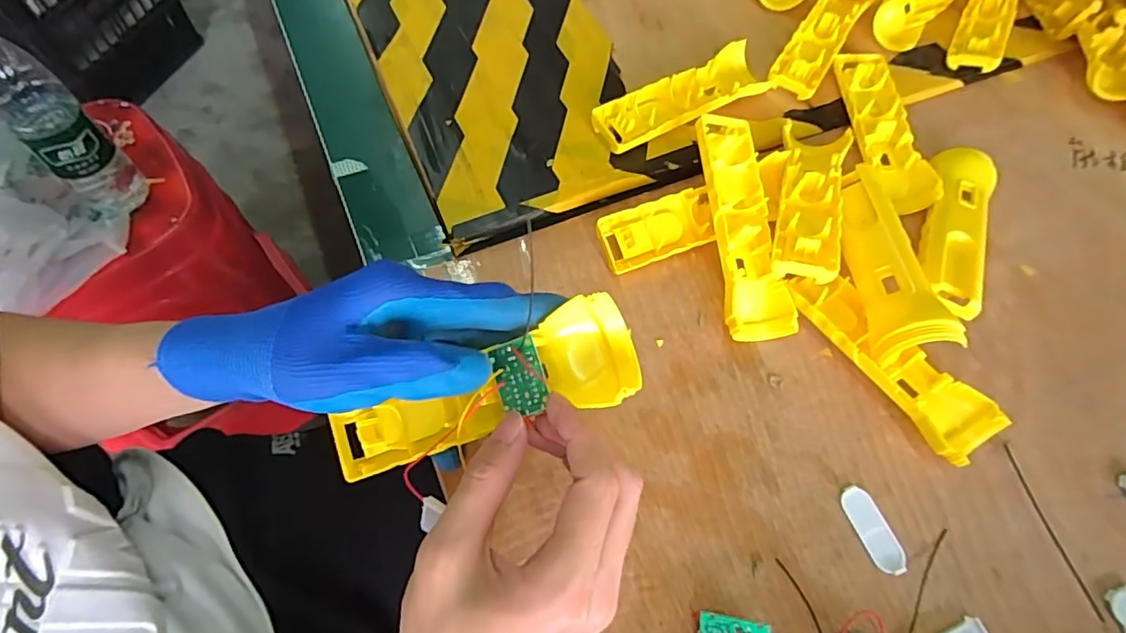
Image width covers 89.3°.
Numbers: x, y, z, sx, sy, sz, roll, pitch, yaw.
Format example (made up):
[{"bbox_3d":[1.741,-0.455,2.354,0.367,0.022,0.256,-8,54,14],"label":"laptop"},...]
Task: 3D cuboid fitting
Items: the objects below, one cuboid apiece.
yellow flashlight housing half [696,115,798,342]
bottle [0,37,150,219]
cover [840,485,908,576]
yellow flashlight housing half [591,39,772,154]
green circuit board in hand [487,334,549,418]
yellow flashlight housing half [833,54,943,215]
[{"bbox_3d":[0.123,-0.065,0.395,0.049,0.027,0.162,-7,79,-6],"label":"yellow flashlight housing half"},{"bbox_3d":[-0.508,-0.197,0.555,0.077,0.222,0.065,41,67,17],"label":"bottle"},{"bbox_3d":[0.183,0.125,0.335,0.021,0.004,0.050,-18,64,-12],"label":"cover"},{"bbox_3d":[0.098,-0.175,0.470,0.152,0.027,0.046,-28,67,-16],"label":"yellow flashlight housing half"},{"bbox_3d":[-0.020,0.029,0.265,0.023,0.004,0.033,-21,80,17],"label":"green circuit board in hand"},{"bbox_3d":[0.263,-0.157,0.474,0.044,0.020,0.161,-1,62,-3],"label":"yellow flashlight housing half"}]

